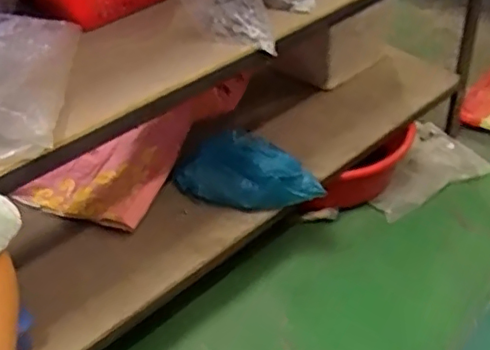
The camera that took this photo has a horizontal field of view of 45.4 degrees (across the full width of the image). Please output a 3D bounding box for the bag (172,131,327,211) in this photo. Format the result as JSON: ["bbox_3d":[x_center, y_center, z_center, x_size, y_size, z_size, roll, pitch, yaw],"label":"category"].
[{"bbox_3d":[-0.002,0.004,1.205,0.321,0.132,0.102,15,44,22],"label":"bag"}]

